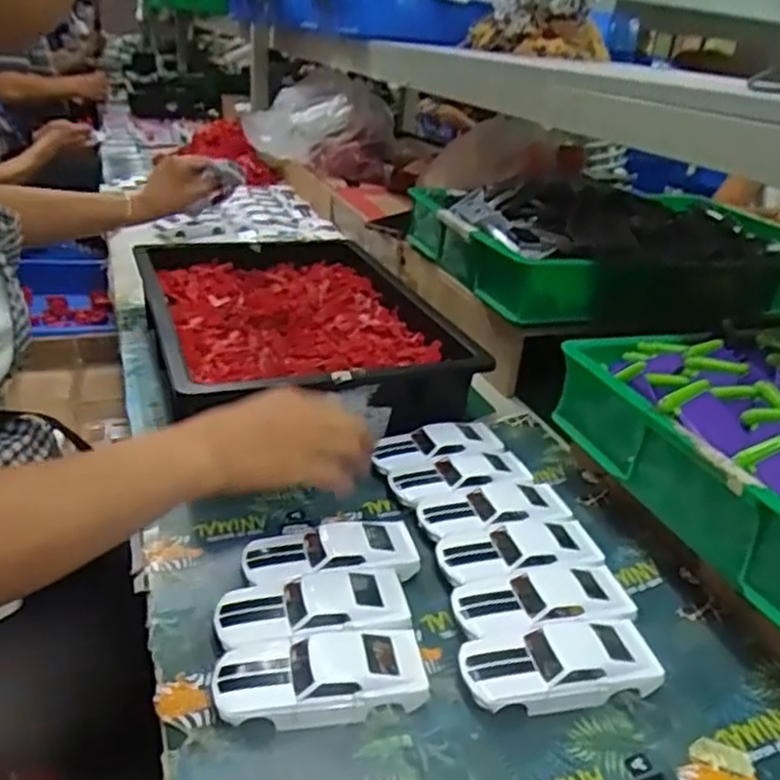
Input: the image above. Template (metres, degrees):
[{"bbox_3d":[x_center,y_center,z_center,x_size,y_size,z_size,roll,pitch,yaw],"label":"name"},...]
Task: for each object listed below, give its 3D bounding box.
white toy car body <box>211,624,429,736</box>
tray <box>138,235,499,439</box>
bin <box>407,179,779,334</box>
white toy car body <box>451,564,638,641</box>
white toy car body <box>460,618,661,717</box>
[{"bbox_3d":[-0.044,0.181,0.458,0.130,0.028,0.060,-2,28,-11],"label":"white toy car body"},{"bbox_3d":[-0.119,-0.074,0.857,0.313,0.084,0.430,-8,30,-22],"label":"tray"},{"bbox_3d":[0.279,-0.203,0.969,0.433,0.129,0.376,-1,27,-14],"label":"bin"},{"bbox_3d":[0.112,0.158,0.525,0.130,0.022,0.055,-3,29,-13],"label":"white toy car body"},{"bbox_3d":[0.112,0.184,0.479,0.130,0.026,0.054,-2,28,-13],"label":"white toy car body"}]

